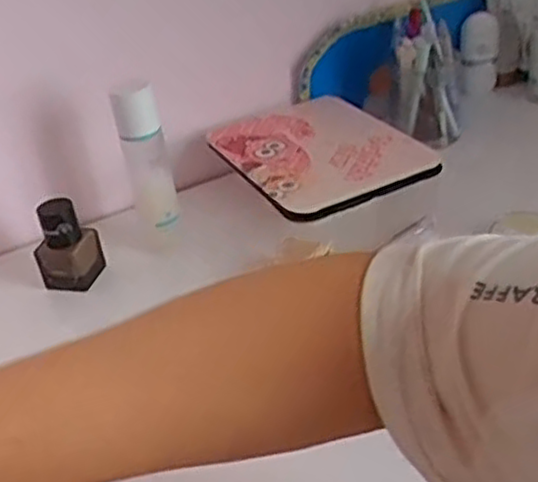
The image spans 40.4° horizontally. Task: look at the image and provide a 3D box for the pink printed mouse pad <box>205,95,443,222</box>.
[{"bbox_3d":[0.049,-0.096,0.757,0.171,0.013,0.227,-26,40,-16],"label":"pink printed mouse pad"}]

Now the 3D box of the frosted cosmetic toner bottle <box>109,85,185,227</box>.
[{"bbox_3d":[-0.115,-0.082,0.698,0.042,0.142,0.033,-14,34,-8],"label":"frosted cosmetic toner bottle"}]

